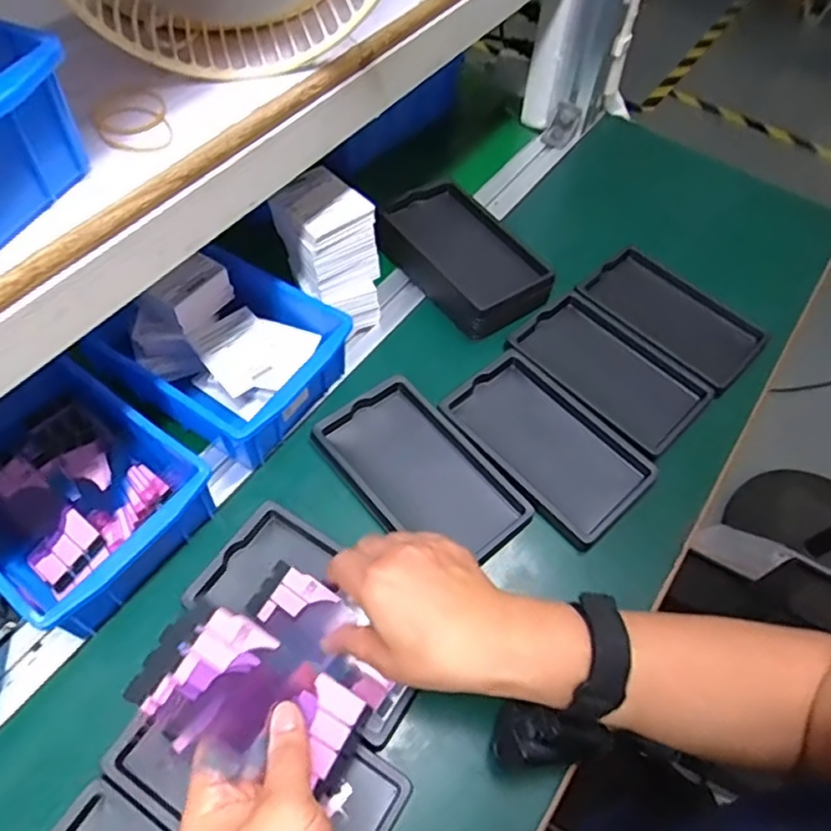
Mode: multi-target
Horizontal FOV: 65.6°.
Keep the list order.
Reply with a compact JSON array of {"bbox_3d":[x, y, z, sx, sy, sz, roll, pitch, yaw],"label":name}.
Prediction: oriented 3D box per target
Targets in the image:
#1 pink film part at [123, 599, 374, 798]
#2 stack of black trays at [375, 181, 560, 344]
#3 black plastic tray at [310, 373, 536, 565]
[{"bbox_3d":[-0.083,0.149,0.333,0.117,0.010,0.062,42,54,-14],"label":"pink film part"},{"bbox_3d":[0.042,-0.151,0.604,0.102,0.036,0.170,-32,64,-20],"label":"stack of black trays"},{"bbox_3d":[0.004,0.043,0.493,0.095,0.013,0.157,-35,65,-22],"label":"black plastic tray"}]

